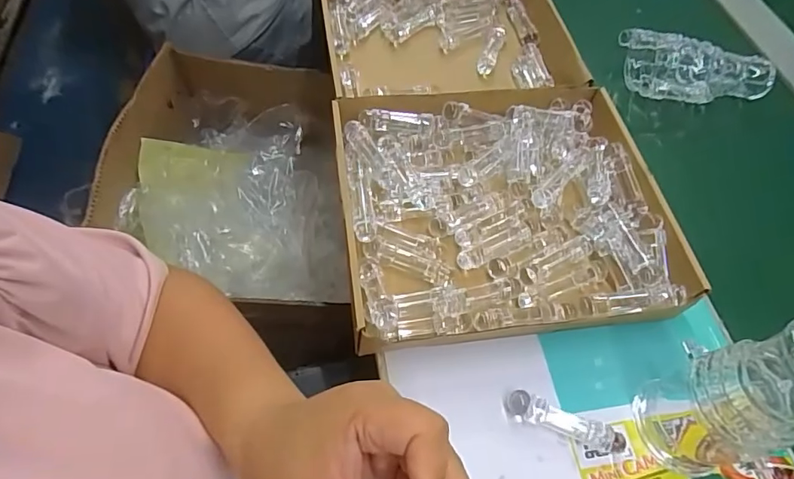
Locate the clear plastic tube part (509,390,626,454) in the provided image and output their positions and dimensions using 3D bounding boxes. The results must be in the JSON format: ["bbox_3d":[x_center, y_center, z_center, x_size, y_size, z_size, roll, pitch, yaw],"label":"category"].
[{"bbox_3d":[0.141,0.152,0.409,0.096,0.022,0.021,20,59,7],"label":"clear plastic tube part"}]

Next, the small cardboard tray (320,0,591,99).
[{"bbox_3d":[0.067,-0.262,0.659,0.318,0.077,0.277,-6,59,-9],"label":"small cardboard tray"}]

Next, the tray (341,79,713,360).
[{"bbox_3d":[0.110,-0.038,0.503,0.328,0.047,0.279,-5,60,-8],"label":"tray"}]

